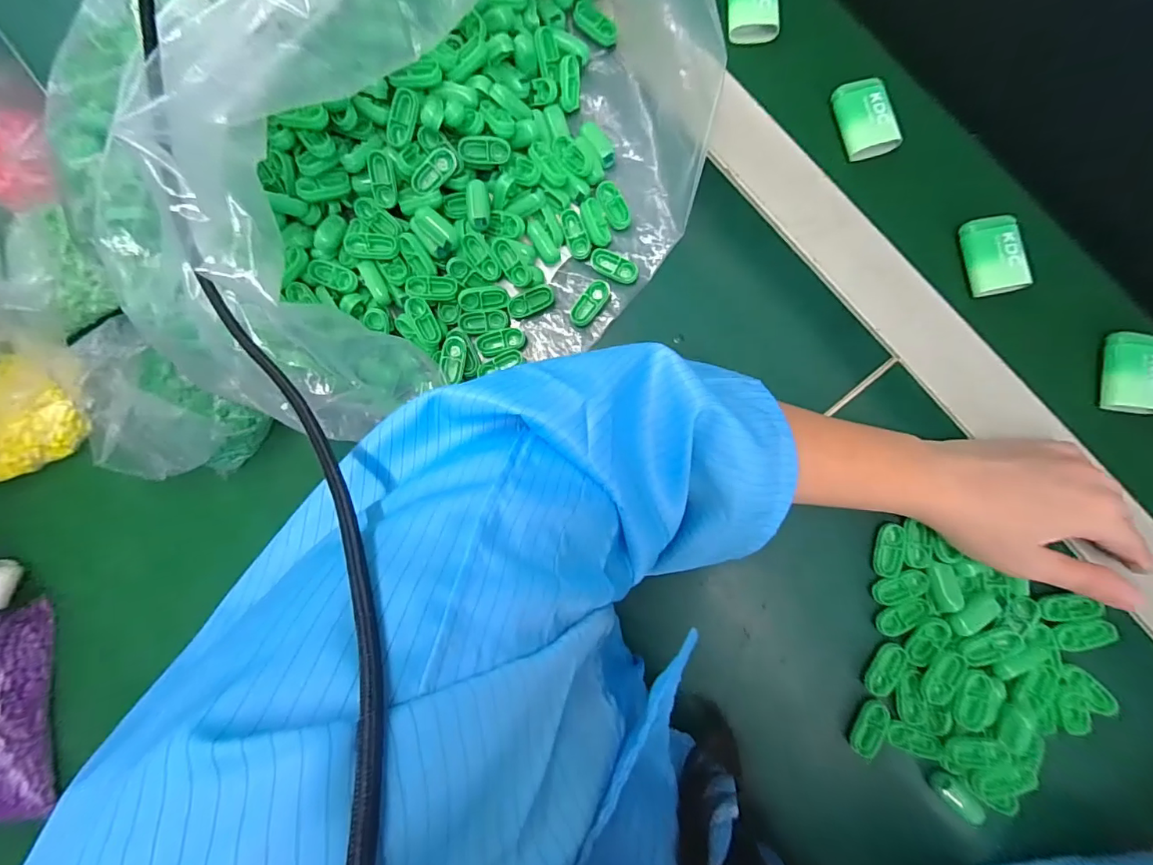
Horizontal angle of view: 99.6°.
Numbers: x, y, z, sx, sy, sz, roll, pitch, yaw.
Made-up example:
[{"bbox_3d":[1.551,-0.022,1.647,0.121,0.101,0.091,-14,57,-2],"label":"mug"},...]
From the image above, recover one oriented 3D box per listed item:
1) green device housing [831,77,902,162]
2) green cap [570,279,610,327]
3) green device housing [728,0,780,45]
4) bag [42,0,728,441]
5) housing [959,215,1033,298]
[{"bbox_3d":[0.203,-0.221,0.341,0.031,0.010,0.054,-13,84,1],"label":"green device housing"},{"bbox_3d":[0.009,-0.089,0.336,0.015,0.006,0.035,40,103,5],"label":"green cap"},{"bbox_3d":[0.128,-0.313,0.355,0.035,0.016,0.048,-3,85,2],"label":"green device housing"},{"bbox_3d":[-0.064,-0.162,0.283,0.306,0.141,0.218,-37,84,-1],"label":"bag"},{"bbox_3d":[0.284,-0.120,0.331,0.028,0.016,0.053,-8,85,2],"label":"housing"}]

